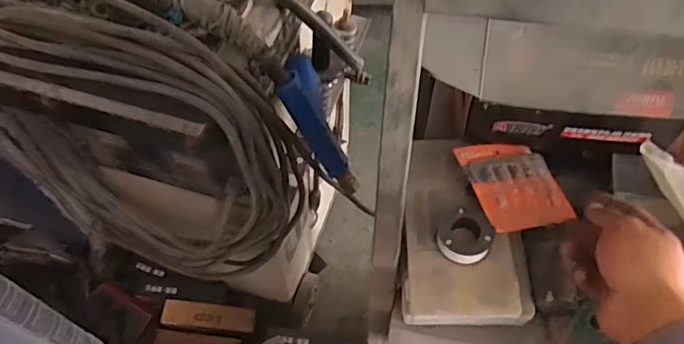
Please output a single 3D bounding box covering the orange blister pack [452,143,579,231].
[{"bbox_3d":[0.182,0.009,0.547,0.102,0.014,0.104,-9,58,-24],"label":"orange blister pack"}]

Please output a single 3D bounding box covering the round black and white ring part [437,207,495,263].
[{"bbox_3d":[0.122,0.061,0.517,0.053,0.022,0.053,-2,57,2],"label":"round black and white ring part"}]

